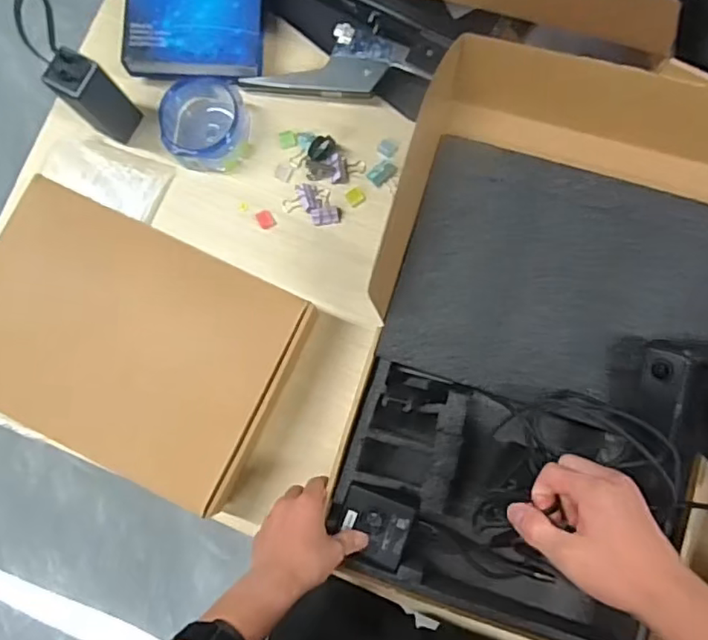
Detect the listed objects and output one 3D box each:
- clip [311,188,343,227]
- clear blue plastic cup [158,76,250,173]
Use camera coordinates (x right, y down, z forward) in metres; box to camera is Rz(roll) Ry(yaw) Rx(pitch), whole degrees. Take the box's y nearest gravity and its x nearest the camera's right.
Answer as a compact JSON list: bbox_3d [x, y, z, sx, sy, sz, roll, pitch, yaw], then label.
[{"bbox_3d":[-0.036,-0.142,0.746,0.038,0.011,0.043,-10,82,1],"label":"clip"},{"bbox_3d":[-0.187,-0.248,0.747,0.100,0.055,0.109,-1,83,4],"label":"clear blue plastic cup"}]

